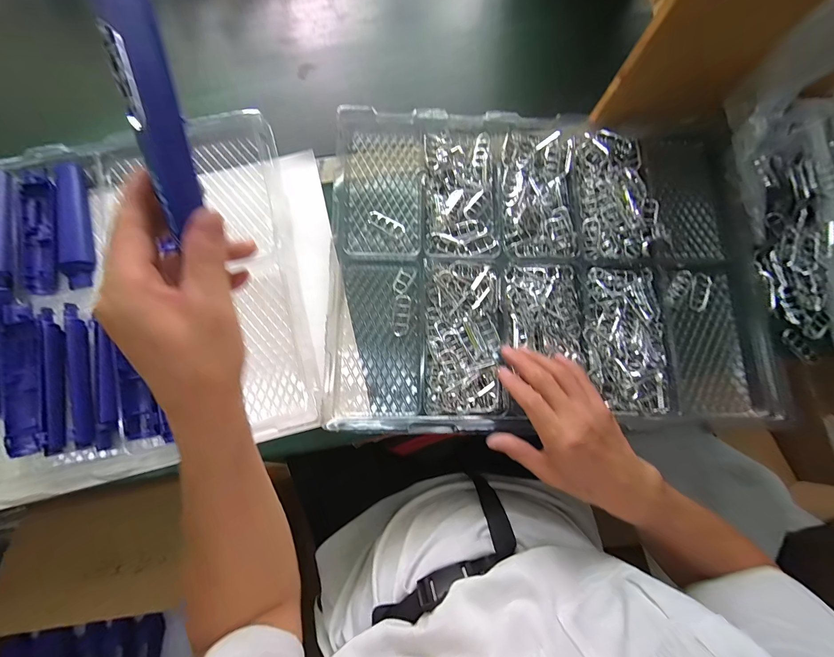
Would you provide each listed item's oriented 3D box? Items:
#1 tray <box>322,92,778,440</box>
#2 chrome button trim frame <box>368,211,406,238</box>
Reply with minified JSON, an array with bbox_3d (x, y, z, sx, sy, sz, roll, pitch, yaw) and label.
[{"bbox_3d":[0.170,-0.097,0.460,0.526,0.040,0.433,0,79,-1],"label":"tray"},{"bbox_3d":[-0.041,-0.142,0.473,0.054,0.006,0.021,29,80,3],"label":"chrome button trim frame"}]

